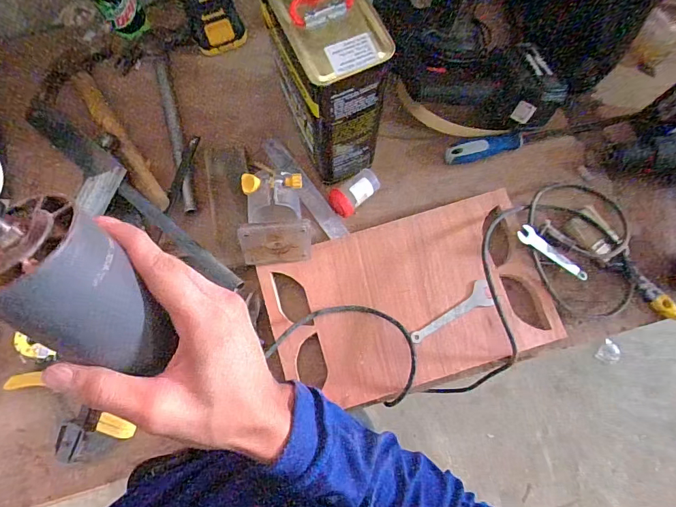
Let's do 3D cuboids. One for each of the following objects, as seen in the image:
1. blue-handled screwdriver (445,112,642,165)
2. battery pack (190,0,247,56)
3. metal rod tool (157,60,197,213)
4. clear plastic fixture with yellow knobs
[{"bbox_3d":[0.308,-0.177,0.604,0.293,0.032,0.026,-12,79,-2],"label":"blue-handled screwdriver"},{"bbox_3d":[-0.198,-0.377,0.637,0.078,0.036,0.106,-22,79,-4],"label":"battery pack"},{"bbox_3d":[-0.250,-0.183,0.618,0.022,0.015,0.257,-17,79,-3],"label":"metal rod tool"},{"bbox_3d":[-0.083,-0.049,0.541,0.090,0.072,0.116,-4,78,0],"label":"clear plastic fixture with yellow knobs"}]

